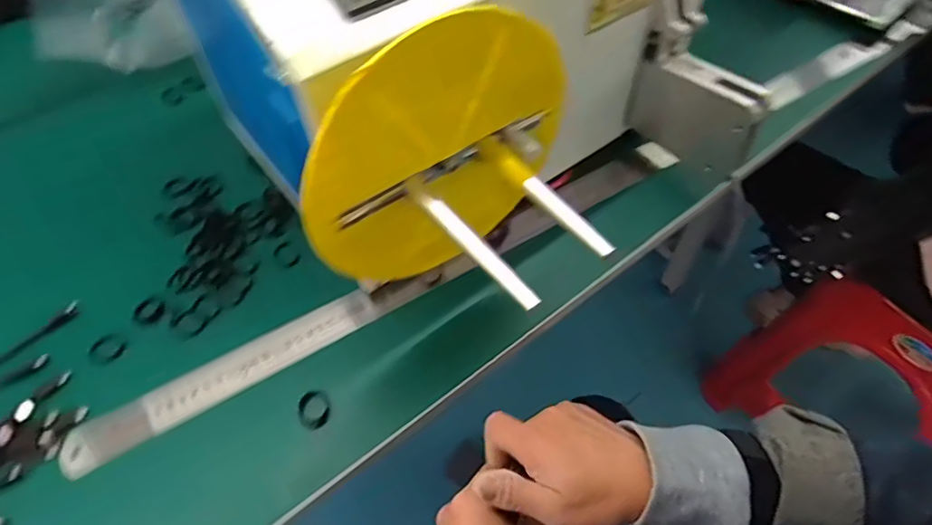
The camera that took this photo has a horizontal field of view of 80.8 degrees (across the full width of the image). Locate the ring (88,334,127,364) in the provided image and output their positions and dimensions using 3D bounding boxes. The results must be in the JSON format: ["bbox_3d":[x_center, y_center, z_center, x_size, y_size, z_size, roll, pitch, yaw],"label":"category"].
[{"bbox_3d":[-0.306,0.073,0.467,0.027,0.004,0.027,-1,53,2],"label":"ring"}]

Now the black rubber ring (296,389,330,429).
[{"bbox_3d":[-0.119,0.115,0.429,0.024,0.011,0.028,-1,54,2],"label":"black rubber ring"}]

